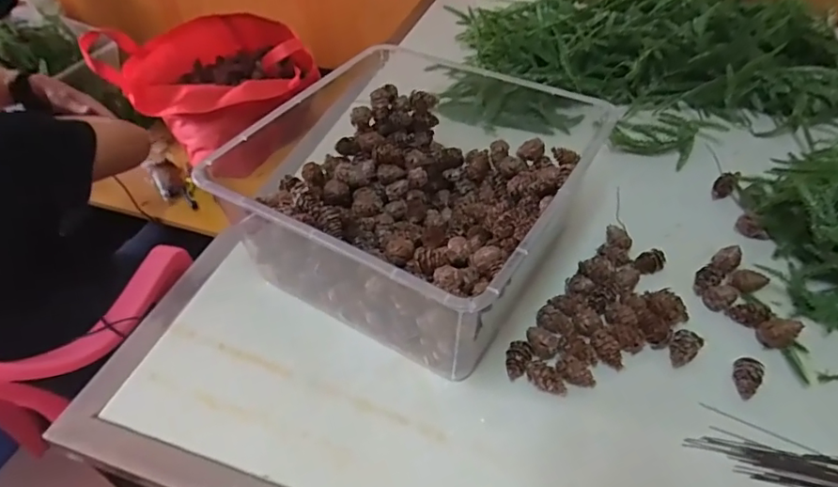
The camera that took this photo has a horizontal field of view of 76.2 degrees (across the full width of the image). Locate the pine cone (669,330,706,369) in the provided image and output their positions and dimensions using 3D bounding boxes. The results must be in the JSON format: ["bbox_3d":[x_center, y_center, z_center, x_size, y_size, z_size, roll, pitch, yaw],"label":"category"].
[{"bbox_3d":[0.239,0.094,0.483,0.030,0.017,0.023,-35,54,-27],"label":"pine cone"}]

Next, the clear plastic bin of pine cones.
[{"bbox_3d":[-0.012,-0.040,0.539,0.289,0.144,0.266,23,51,23],"label":"clear plastic bin of pine cones"}]

